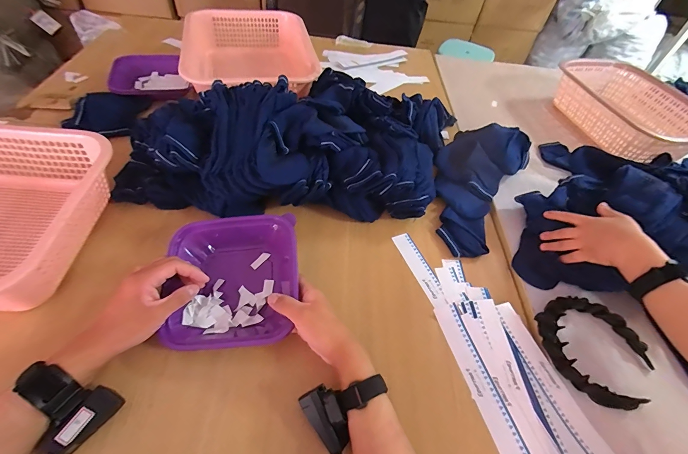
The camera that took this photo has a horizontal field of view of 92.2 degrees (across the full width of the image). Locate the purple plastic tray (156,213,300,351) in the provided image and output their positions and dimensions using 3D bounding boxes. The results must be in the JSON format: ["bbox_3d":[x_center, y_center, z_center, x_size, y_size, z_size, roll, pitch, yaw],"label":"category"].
[{"bbox_3d":[-0.160,0.072,0.472,0.193,0.055,0.193,-4,62,-1],"label":"purple plastic tray"}]

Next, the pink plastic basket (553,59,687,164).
[{"bbox_3d":[0.734,-0.304,0.857,0.246,0.093,0.370,-7,53,-13],"label":"pink plastic basket"}]

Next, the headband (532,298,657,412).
[{"bbox_3d":[0.356,0.171,0.471,0.151,0.025,0.135,31,55,18],"label":"headband"}]

